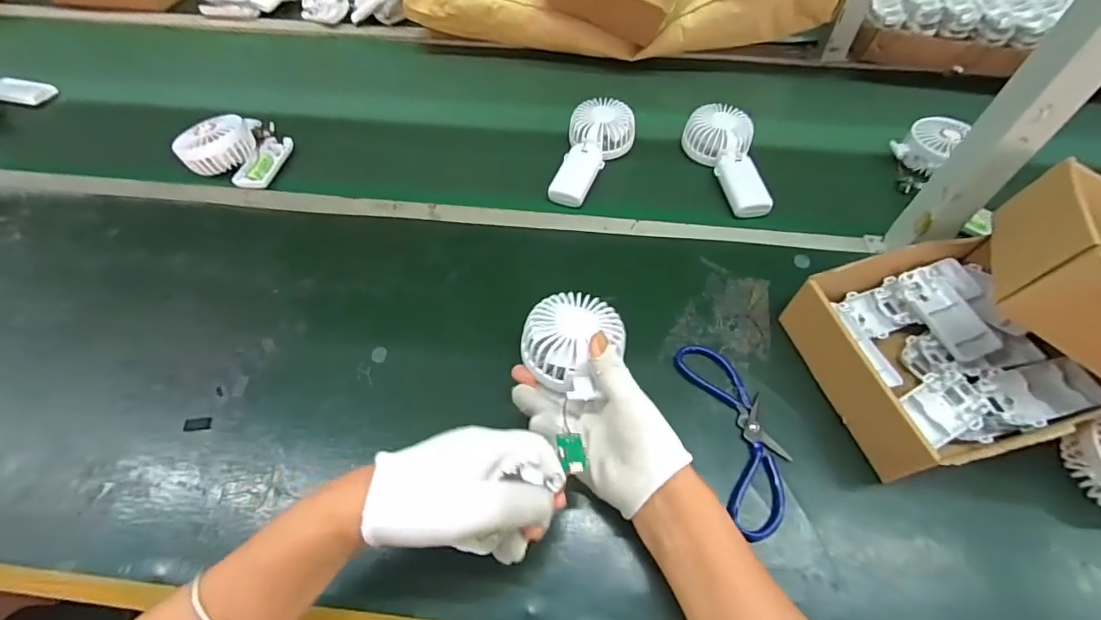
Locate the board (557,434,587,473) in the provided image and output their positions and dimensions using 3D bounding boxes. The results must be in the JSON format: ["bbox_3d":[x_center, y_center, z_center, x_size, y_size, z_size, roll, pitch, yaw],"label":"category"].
[{"bbox_3d":[0.016,0.103,0.348,0.017,0.006,0.027,-11,55,-10],"label":"board"}]

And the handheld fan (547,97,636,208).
[{"bbox_3d":[0.051,-0.204,0.629,0.085,0.035,0.176,21,70,13],"label":"handheld fan"}]

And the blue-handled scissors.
[{"bbox_3d":[0.168,0.107,0.425,0.065,0.023,0.169,-9,54,-6],"label":"blue-handled scissors"}]

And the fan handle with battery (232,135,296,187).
[{"bbox_3d":[-0.379,-0.199,0.638,0.046,0.014,0.105,5,54,4],"label":"fan handle with battery"}]

